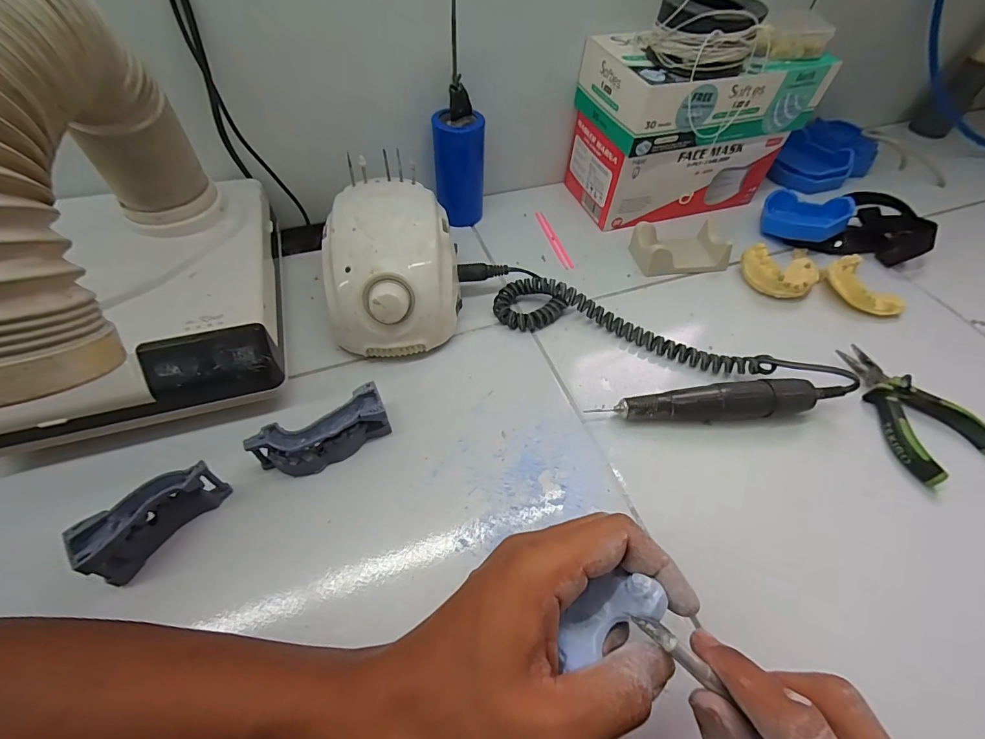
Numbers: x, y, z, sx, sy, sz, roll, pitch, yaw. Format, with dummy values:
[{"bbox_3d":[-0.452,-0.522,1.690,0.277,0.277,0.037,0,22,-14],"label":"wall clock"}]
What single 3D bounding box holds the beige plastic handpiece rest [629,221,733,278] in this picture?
[{"bbox_3d":[0.188,-0.125,0.436,0.095,0.030,0.050,-9,55,-8],"label":"beige plastic handpiece rest"}]

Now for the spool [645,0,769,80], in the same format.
[{"bbox_3d":[0.176,-0.284,0.359,0.090,0.046,0.071,20,56,11],"label":"spool"}]

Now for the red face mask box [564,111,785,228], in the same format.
[{"bbox_3d":[0.200,-0.235,0.475,0.203,0.084,0.108,-14,56,-11],"label":"red face mask box"}]

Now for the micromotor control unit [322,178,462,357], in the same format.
[{"bbox_3d":[-0.079,-0.084,0.357,0.101,0.085,0.135,-4,55,-5],"label":"micromotor control unit"}]

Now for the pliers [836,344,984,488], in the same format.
[{"bbox_3d":[0.327,0.029,0.341,0.079,0.015,0.112,-20,57,-15],"label":"pliers"}]

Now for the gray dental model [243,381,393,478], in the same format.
[{"bbox_3d":[-0.115,0.046,0.294,0.086,0.035,0.028,-25,59,-18],"label":"gray dental model"}]

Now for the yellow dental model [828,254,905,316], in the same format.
[{"bbox_3d":[0.359,-0.080,0.414,0.047,0.024,0.069,-18,57,-14],"label":"yellow dental model"}]

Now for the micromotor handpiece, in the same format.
[{"bbox_3d":[0.162,0.027,0.323,0.158,0.028,0.026,-3,54,-4],"label":"micromotor handpiece"}]

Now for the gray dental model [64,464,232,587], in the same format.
[{"bbox_3d":[-0.201,0.087,0.255,0.022,0.045,0.070,31,59,19],"label":"gray dental model"}]

